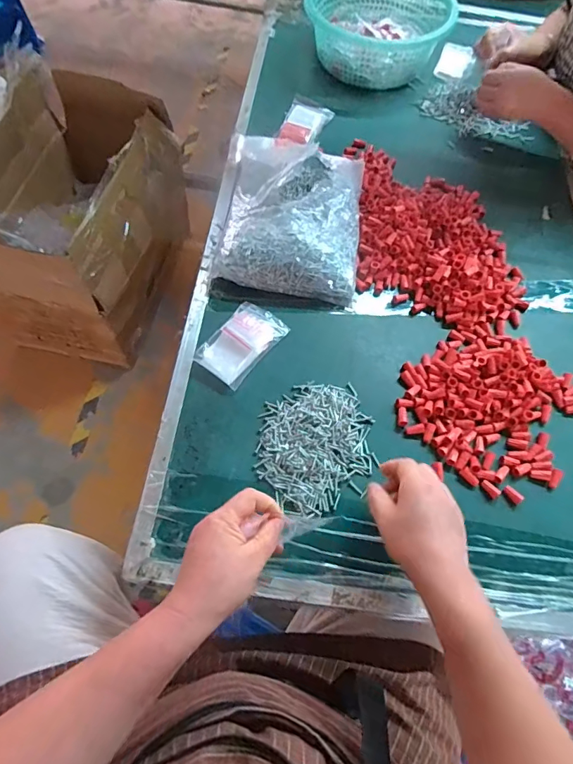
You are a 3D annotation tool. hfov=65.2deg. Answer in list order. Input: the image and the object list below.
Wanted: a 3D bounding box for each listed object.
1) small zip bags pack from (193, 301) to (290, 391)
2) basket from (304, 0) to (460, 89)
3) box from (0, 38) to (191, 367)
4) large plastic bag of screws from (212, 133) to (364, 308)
[{"bbox_3d":[-0.058,-0.052,0.590,0.072,0.009,0.116,35,67,14],"label":"small zip bags pack"},{"bbox_3d":[0.179,-0.692,0.879,0.276,0.100,0.283,20,64,7],"label":"basket"},{"bbox_3d":[-0.582,-0.497,1.286,0.446,0.468,0.684,9,63,0],"label":"box"},{"bbox_3d":[0.010,-0.275,0.670,0.204,0.077,0.315,6,63,0],"label":"large plastic bag of screws"}]

